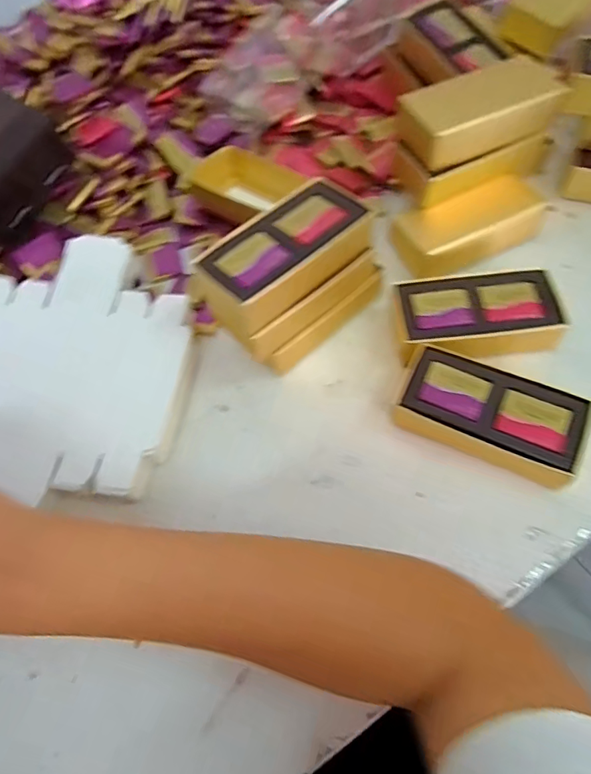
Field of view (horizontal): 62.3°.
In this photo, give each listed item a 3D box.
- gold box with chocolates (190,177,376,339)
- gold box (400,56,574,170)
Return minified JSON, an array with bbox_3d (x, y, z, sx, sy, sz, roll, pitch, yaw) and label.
[{"bbox_3d":[-0.009,-0.089,0.330,0.120,0.033,0.061,-41,64,-15],"label":"gold box with chocolates"},{"bbox_3d":[0.144,-0.217,0.379,0.116,0.035,0.060,-24,61,-6],"label":"gold box"}]

